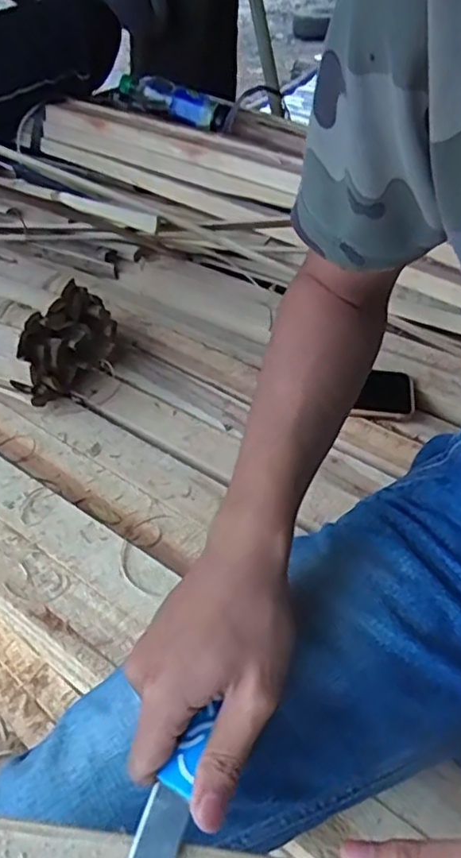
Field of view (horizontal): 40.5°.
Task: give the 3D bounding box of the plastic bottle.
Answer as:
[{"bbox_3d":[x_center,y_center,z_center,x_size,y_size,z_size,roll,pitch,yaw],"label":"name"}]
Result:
[{"bbox_3d":[-0.099,-0.577,1.094,0.196,0.055,0.060,32,55,32],"label":"plastic bottle"}]

